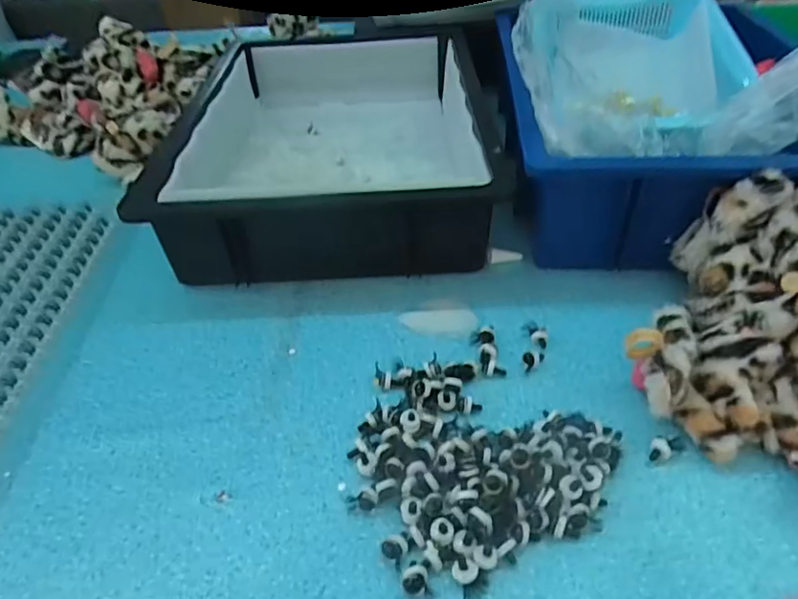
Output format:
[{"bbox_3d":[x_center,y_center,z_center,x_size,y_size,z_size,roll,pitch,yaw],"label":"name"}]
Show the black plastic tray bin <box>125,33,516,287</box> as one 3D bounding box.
[{"bbox_3d":[-0.072,-0.201,0.647,0.306,0.089,0.497,-5,42,-1],"label":"black plastic tray bin"}]

